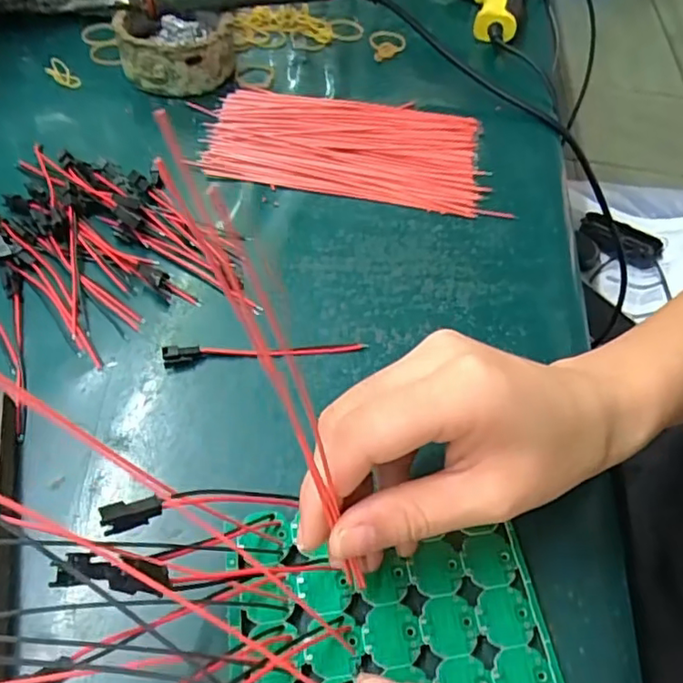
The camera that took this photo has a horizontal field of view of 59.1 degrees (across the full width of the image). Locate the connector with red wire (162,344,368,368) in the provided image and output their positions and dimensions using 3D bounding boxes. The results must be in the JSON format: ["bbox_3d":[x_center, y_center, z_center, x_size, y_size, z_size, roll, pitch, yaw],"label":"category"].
[{"bbox_3d":[-0.038,0.004,0.307,0.101,0.009,0.009,-5,54,-7],"label":"connector with red wire"}]

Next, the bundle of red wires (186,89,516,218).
[{"bbox_3d":[0.002,-0.133,0.402,0.187,0.013,0.095,7,54,2],"label":"bundle of red wires"}]

